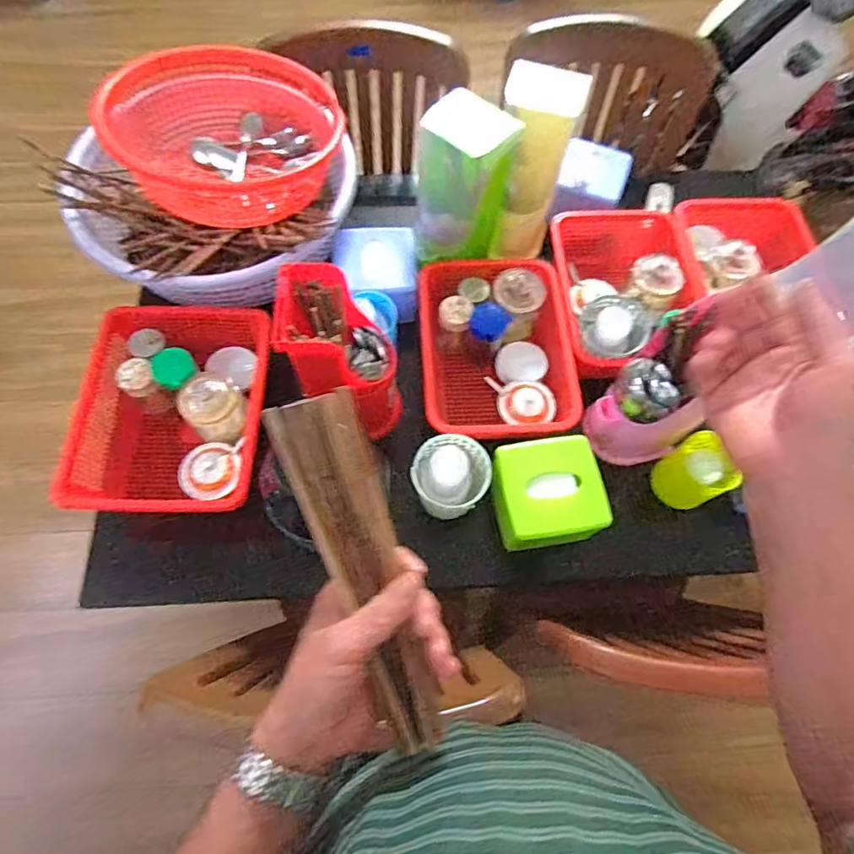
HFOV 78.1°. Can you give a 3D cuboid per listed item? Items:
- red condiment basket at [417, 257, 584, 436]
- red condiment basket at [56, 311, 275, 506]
[{"bbox_3d":[0.102,-0.115,0.836,0.231,0.131,0.301,-6,66,-6],"label":"red condiment basket"},{"bbox_3d":[-0.363,-0.019,0.782,0.246,0.126,0.307,2,65,-2],"label":"red condiment basket"}]

